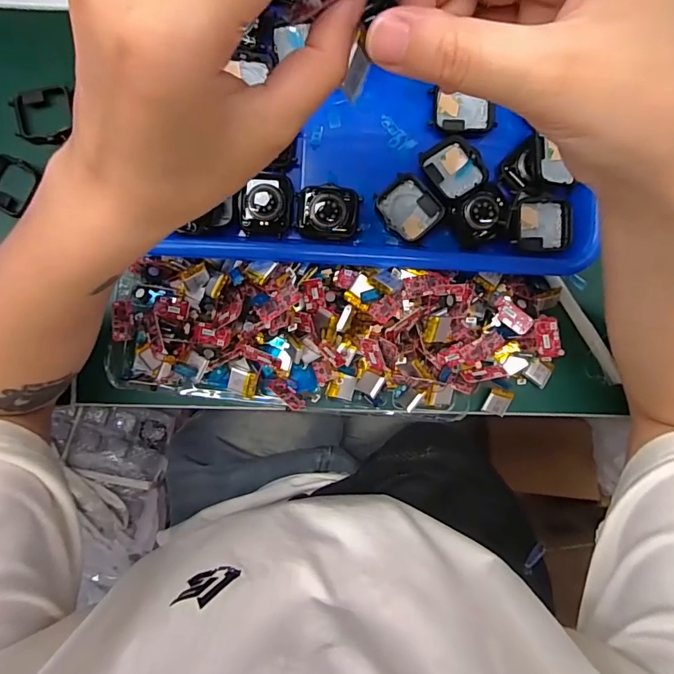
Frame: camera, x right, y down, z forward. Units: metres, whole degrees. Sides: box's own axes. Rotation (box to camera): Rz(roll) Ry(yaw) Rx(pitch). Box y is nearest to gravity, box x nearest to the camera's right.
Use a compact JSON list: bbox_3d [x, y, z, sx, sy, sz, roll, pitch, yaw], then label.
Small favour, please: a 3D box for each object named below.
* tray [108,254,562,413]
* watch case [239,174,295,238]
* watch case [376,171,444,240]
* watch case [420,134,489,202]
[{"bbox_3d":[0.000,0.002,0.310,0.311,0.047,0.102,3,88,-2],"label":"tray"},{"bbox_3d":[-0.050,-0.093,0.312,0.036,0.010,0.042,4,88,-2],"label":"watch case"},{"bbox_3d":[0.050,-0.091,0.314,0.037,0.005,0.042,-44,90,-2],"label":"watch case"},{"bbox_3d":[0.082,-0.119,0.313,0.037,0.007,0.042,-31,90,-3],"label":"watch case"}]

